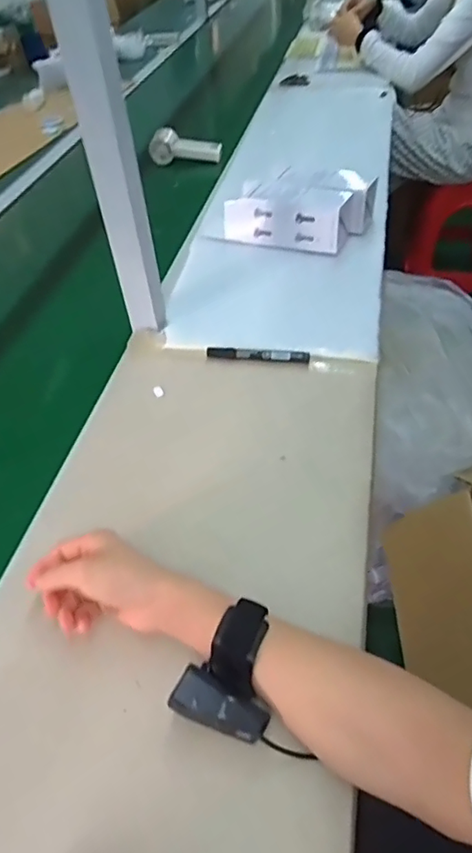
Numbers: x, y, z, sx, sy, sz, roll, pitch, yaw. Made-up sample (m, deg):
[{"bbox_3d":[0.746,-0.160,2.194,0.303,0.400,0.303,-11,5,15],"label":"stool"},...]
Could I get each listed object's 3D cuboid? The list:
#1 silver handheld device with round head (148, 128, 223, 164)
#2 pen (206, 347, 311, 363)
[{"bbox_3d":[-0.108,-0.601,1.111,0.160,0.052,0.053,13,51,16],"label":"silver handheld device with round head"},{"bbox_3d":[0.029,-0.093,0.667,0.132,0.017,0.008,5,49,9],"label":"pen"}]

